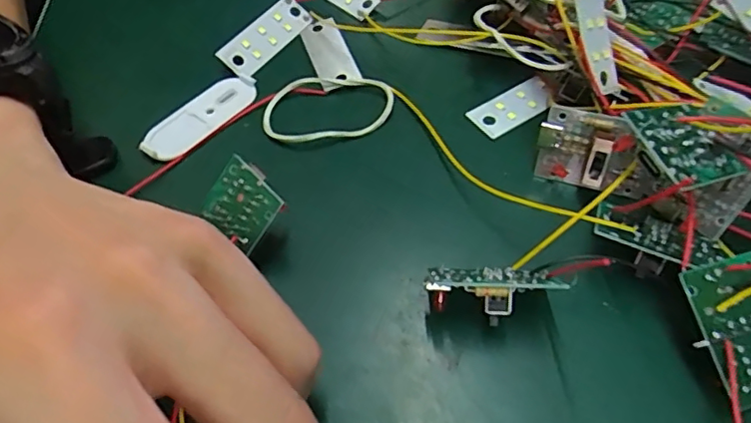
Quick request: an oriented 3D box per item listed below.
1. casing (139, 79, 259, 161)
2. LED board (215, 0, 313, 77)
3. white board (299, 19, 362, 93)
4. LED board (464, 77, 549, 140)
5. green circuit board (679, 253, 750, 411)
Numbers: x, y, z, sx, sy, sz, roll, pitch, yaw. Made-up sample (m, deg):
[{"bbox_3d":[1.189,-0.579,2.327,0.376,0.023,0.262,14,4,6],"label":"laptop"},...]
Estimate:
[{"bbox_3d":[-0.068,-0.036,0.223,0.017,0.005,0.048,37,64,25],"label":"casing"},{"bbox_3d":[-0.047,-0.075,0.245,0.016,0.004,0.045,42,64,-6],"label":"LED board"},{"bbox_3d":[-0.020,-0.067,0.240,0.015,0.004,0.045,-17,55,-9],"label":"white board"},{"bbox_3d":[0.053,-0.041,0.218,0.034,0.004,0.015,-27,57,-16],"label":"LED board"},{"bbox_3d":[0.094,0.030,0.147,0.026,0.004,0.035,-15,77,-17],"label":"green circuit board"}]

